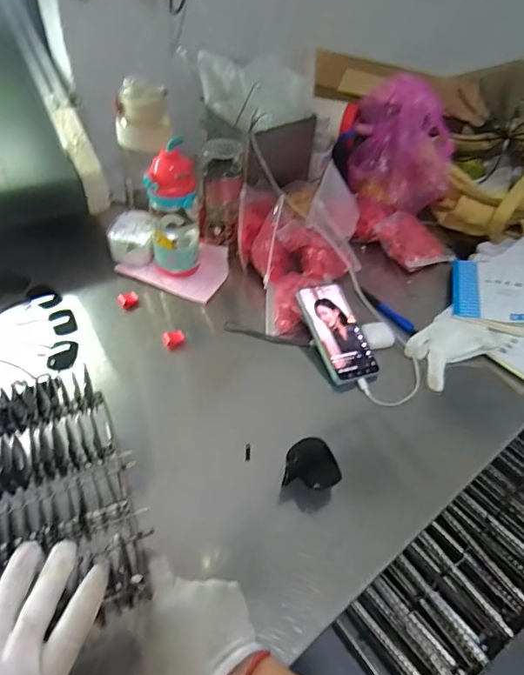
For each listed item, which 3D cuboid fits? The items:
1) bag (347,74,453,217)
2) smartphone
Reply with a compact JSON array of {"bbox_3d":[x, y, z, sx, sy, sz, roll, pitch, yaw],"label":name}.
[{"bbox_3d":[0.261,-0.363,0.916,0.184,0.165,0.183,15,49,7],"label":"bag"},{"bbox_3d":[0.110,-0.011,0.718,0.078,0.010,0.159,-11,65,-21],"label":"smartphone"}]

